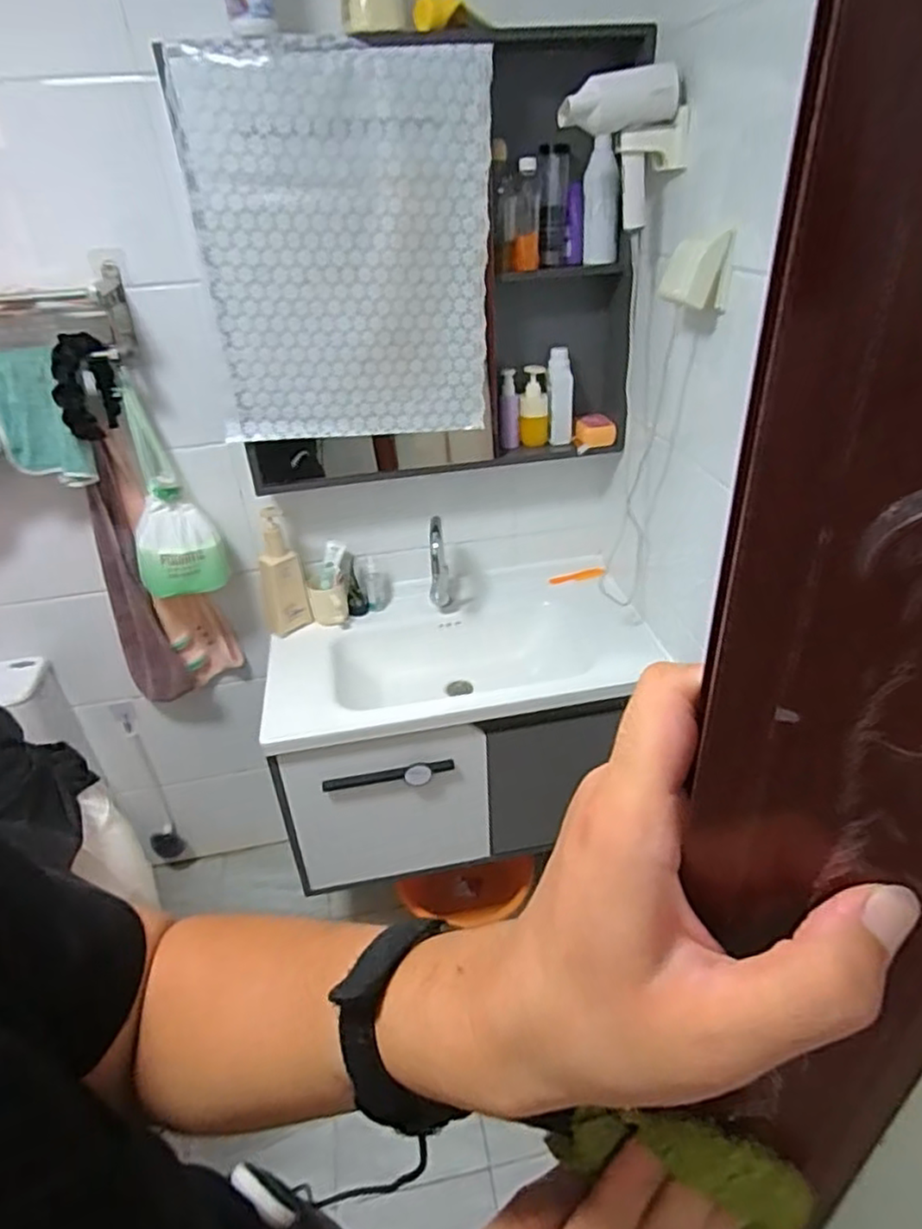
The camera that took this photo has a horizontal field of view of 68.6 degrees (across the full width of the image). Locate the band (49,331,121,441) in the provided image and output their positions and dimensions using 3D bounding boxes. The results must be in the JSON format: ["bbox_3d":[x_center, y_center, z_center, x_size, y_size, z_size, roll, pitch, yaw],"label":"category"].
[{"bbox_3d":[-0.642,-0.385,1.165,0.053,0.174,0.139,5,52,3],"label":"band"}]

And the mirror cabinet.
[{"bbox_3d":[-0.056,-0.580,1.195,0.740,0.651,0.102,-10,33,-8],"label":"mirror cabinet"}]

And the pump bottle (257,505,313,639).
[{"bbox_3d":[-0.380,-0.082,1.417,0.097,0.262,0.050,-11,33,-10],"label":"pump bottle"}]

